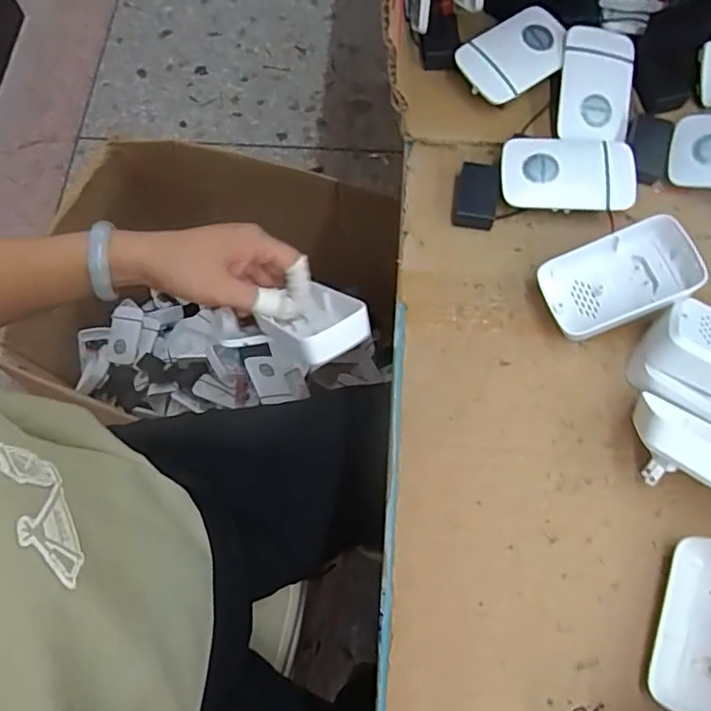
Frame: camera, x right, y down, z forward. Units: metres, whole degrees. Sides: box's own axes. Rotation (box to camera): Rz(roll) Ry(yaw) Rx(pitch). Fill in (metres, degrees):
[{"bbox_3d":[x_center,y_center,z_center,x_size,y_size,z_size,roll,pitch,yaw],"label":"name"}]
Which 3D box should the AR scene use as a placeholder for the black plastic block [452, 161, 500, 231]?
[{"bbox_3d":[0.092,-0.123,0.428,0.032,0.016,0.050,8,71,4],"label":"black plastic block"}]

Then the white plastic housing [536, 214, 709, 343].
[{"bbox_3d":[0.181,-0.053,0.383,0.098,0.027,0.061,-21,85,12],"label":"white plastic housing"}]

